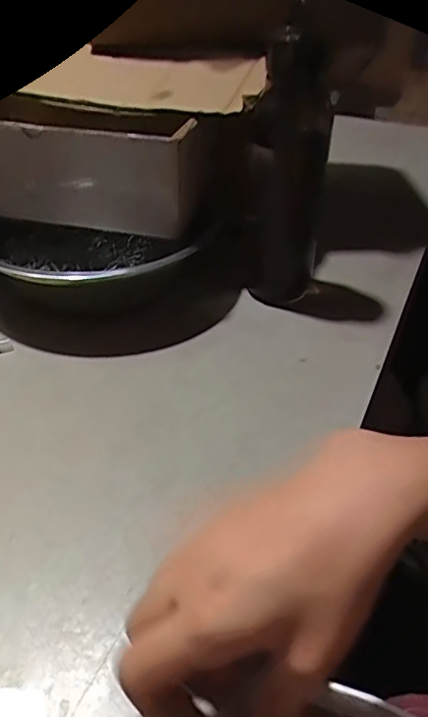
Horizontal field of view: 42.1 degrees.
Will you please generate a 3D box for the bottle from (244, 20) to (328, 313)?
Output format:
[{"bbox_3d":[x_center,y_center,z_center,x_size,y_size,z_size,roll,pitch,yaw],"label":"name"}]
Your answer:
[{"bbox_3d":[0.065,-0.159,0.500,0.057,0.226,0.053,13,40,16],"label":"bottle"}]

